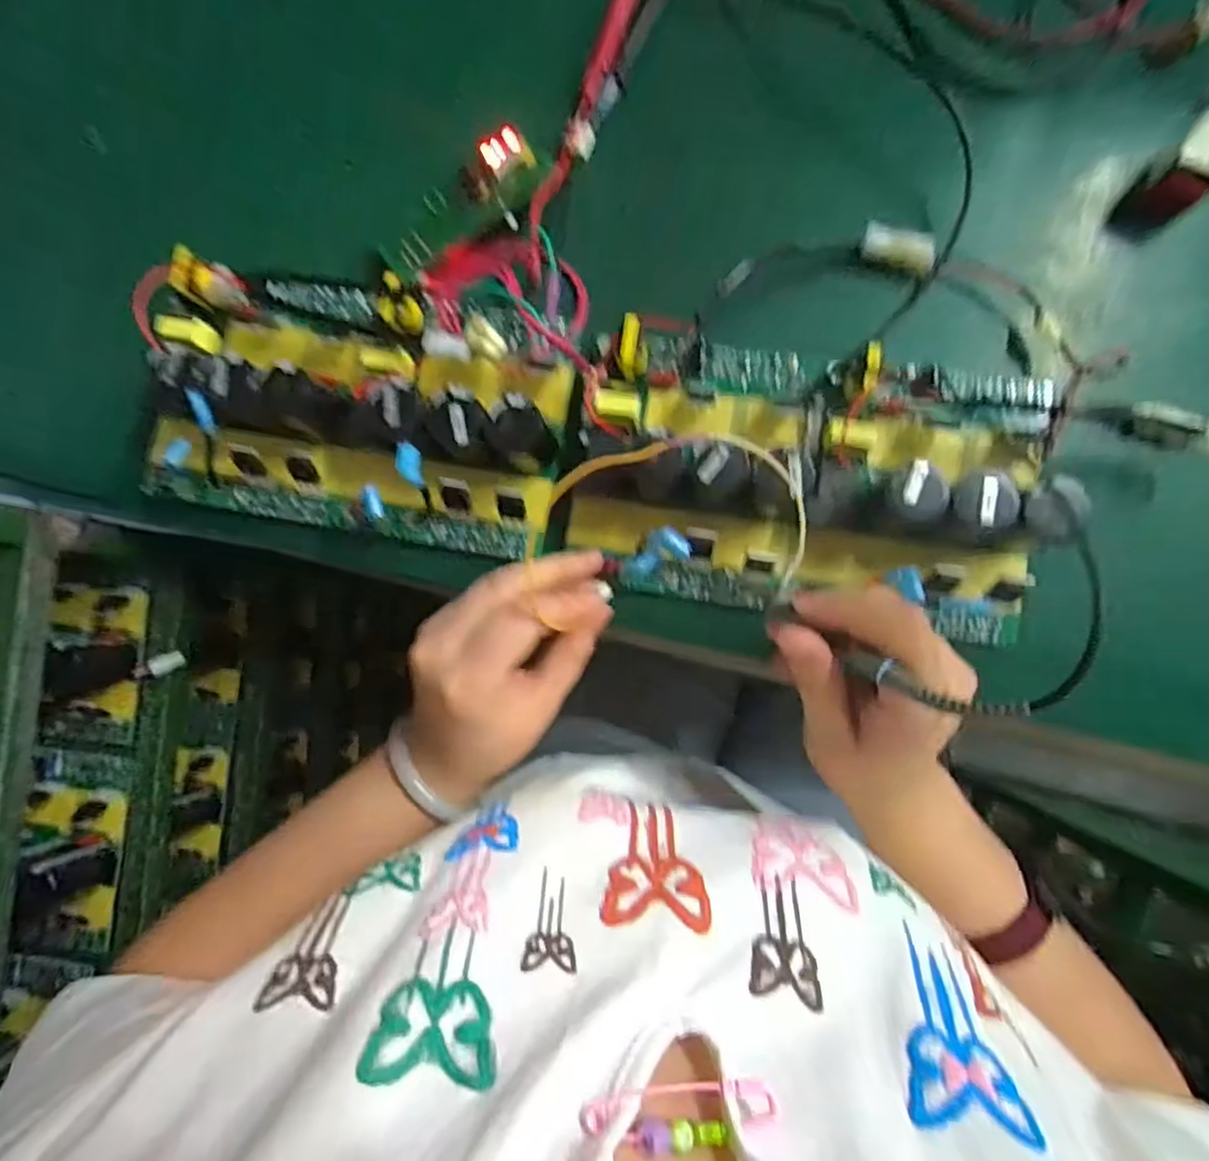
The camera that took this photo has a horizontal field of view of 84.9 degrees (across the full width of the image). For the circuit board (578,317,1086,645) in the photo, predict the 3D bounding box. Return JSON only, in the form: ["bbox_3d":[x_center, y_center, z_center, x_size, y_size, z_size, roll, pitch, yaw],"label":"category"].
[{"bbox_3d":[0.104,-0.054,0.332,0.250,0.045,0.148,12,88,6],"label":"circuit board"}]

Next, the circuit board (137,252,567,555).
[{"bbox_3d":[-0.145,-0.099,0.366,0.241,0.056,0.138,10,88,6],"label":"circuit board"}]

